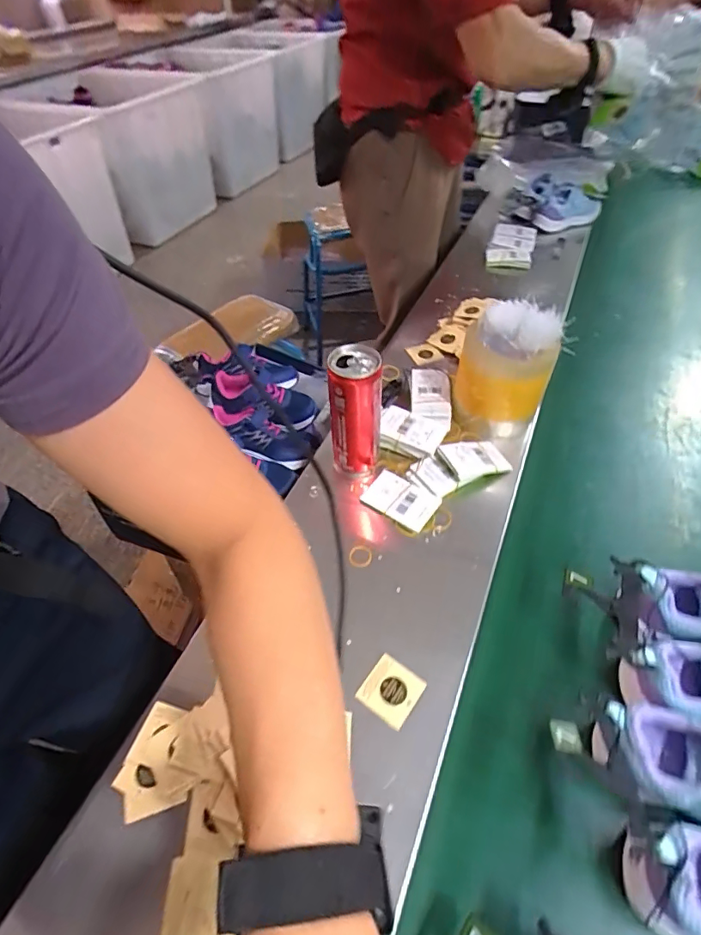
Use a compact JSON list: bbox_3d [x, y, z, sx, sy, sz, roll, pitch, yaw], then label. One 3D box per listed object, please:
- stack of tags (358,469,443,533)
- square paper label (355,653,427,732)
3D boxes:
[{"bbox_3d":[0.056,0.036,0.543,0.079,0.011,0.050,28,53,27],"label":"stack of tags"},{"bbox_3d":[0.035,0.190,0.413,0.045,0.005,0.046,29,55,22],"label":"square paper label"}]

